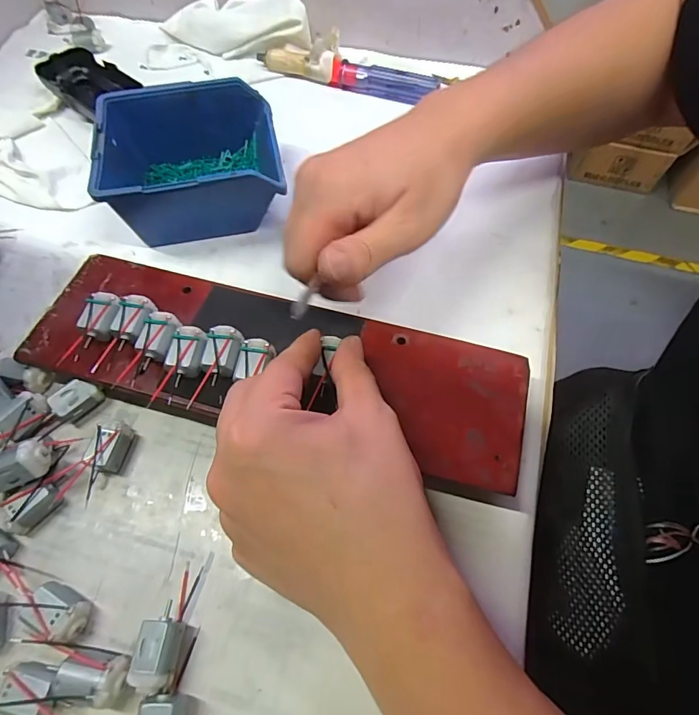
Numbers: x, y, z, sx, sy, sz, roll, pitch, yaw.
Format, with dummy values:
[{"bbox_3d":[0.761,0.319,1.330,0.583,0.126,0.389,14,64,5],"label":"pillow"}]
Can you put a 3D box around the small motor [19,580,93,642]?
[{"bbox_3d":[-0.138,0.122,0.214,0.027,0.017,0.016,26,64,13],"label":"small motor"}]

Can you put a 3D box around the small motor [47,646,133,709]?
[{"bbox_3d":[-0.112,0.143,0.201,0.031,0.019,0.018,7,61,3],"label":"small motor"}]

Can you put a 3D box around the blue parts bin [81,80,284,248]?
[{"bbox_3d":[-0.115,-0.142,0.333,0.118,0.062,0.108,-10,62,-6],"label":"blue parts bin"}]

